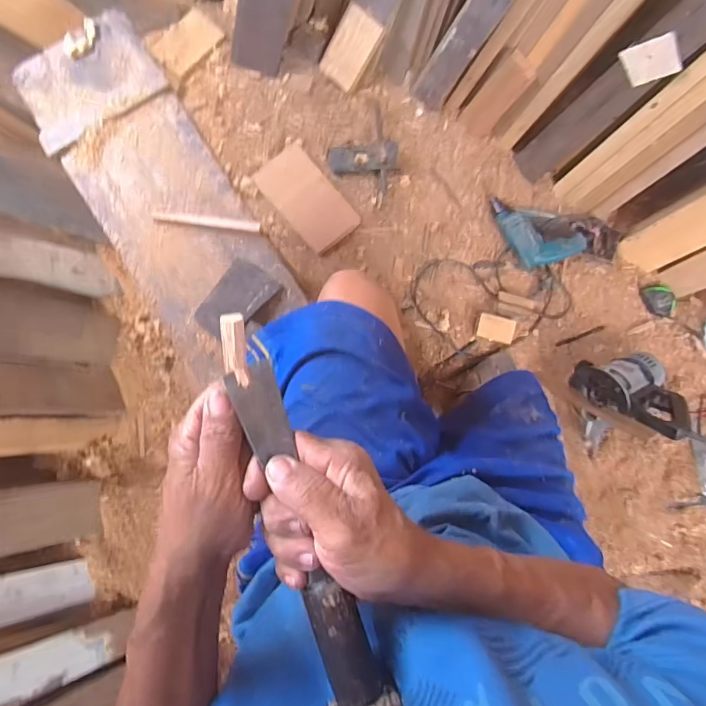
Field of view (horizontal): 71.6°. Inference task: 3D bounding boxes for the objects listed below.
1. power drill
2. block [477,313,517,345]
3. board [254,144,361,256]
[{"bbox_3d":[0.512,-0.290,1.251,0.331,0.065,0.166,12,86,-3],"label":"power drill"},{"bbox_3d":[0.373,-0.063,1.269,0.092,0.014,0.062,14,86,-2],"label":"block"},{"bbox_3d":[-0.114,-0.389,1.232,0.143,0.027,0.265,-40,90,-5],"label":"board"}]

